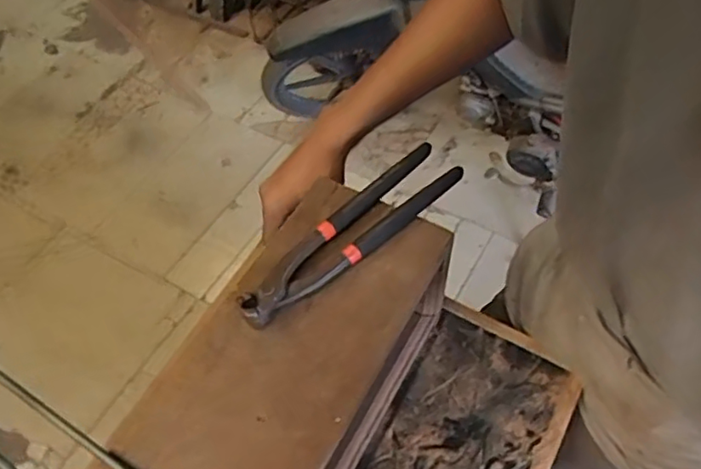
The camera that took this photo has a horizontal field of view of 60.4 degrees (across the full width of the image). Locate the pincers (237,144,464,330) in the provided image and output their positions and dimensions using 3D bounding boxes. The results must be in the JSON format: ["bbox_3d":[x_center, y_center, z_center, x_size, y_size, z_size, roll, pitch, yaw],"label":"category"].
[{"bbox_3d":[0.000,-0.004,0.492,0.219,0.016,0.046,-38,61,-19],"label":"pincers"}]

